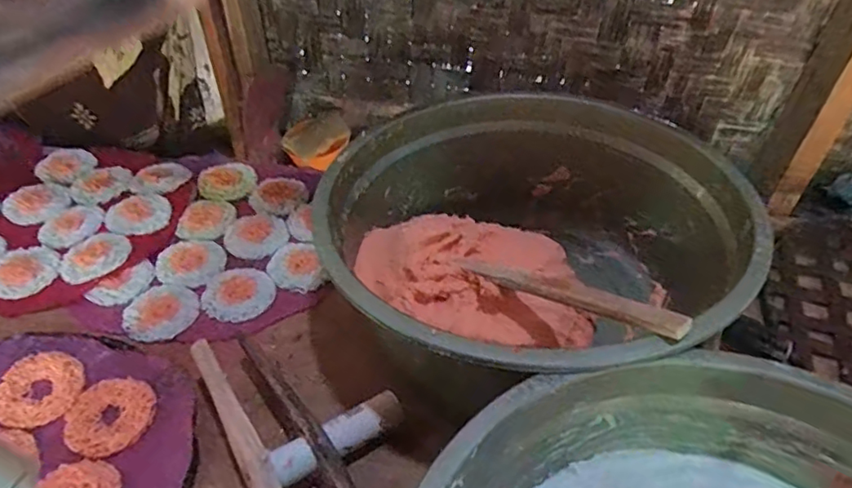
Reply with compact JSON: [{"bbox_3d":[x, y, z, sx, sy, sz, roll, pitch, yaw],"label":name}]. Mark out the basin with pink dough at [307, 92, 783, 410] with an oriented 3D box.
[{"bbox_3d":[0.110,-0.006,0.639,0.397,0.182,0.373,0,43,0],"label":"basin with pink dough"}]

